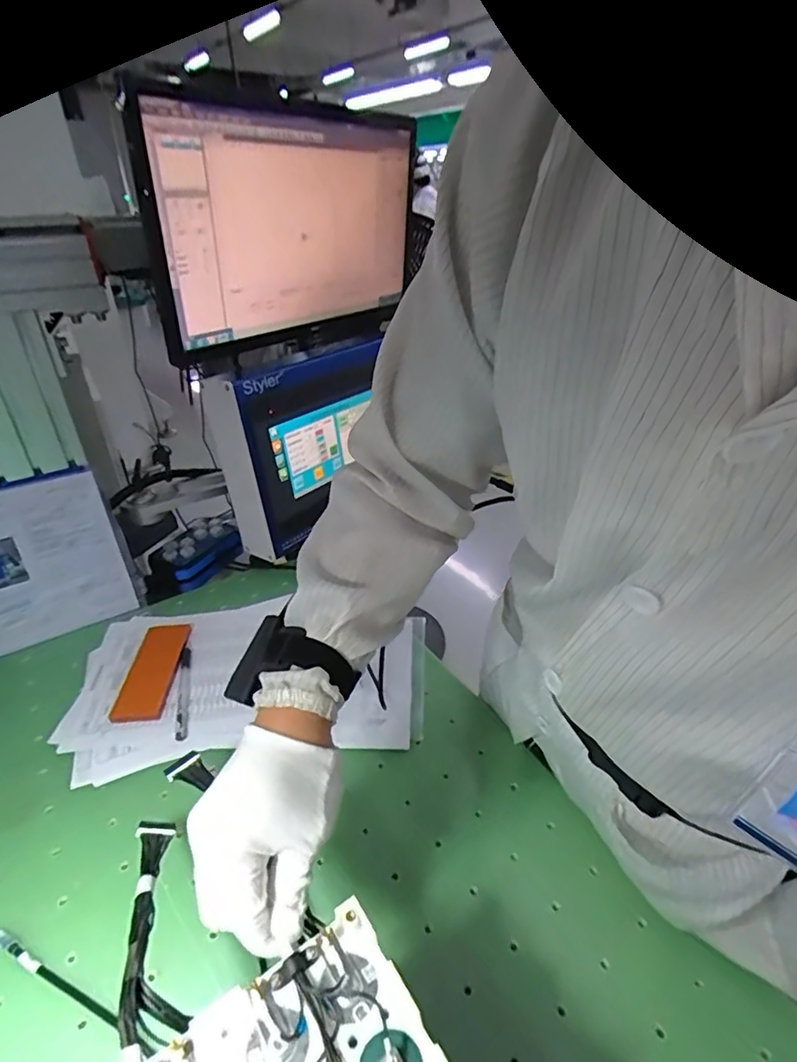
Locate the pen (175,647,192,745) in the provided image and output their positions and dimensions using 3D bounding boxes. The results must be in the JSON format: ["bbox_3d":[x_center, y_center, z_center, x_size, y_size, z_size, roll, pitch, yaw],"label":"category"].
[{"bbox_3d":[-0.259,0.191,0.644,0.012,0.008,0.146,-7,33,-13],"label":"pen"}]

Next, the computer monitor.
[{"bbox_3d":[-0.127,-0.410,0.705,0.087,0.248,0.448,18,36,25],"label":"computer monitor"}]

